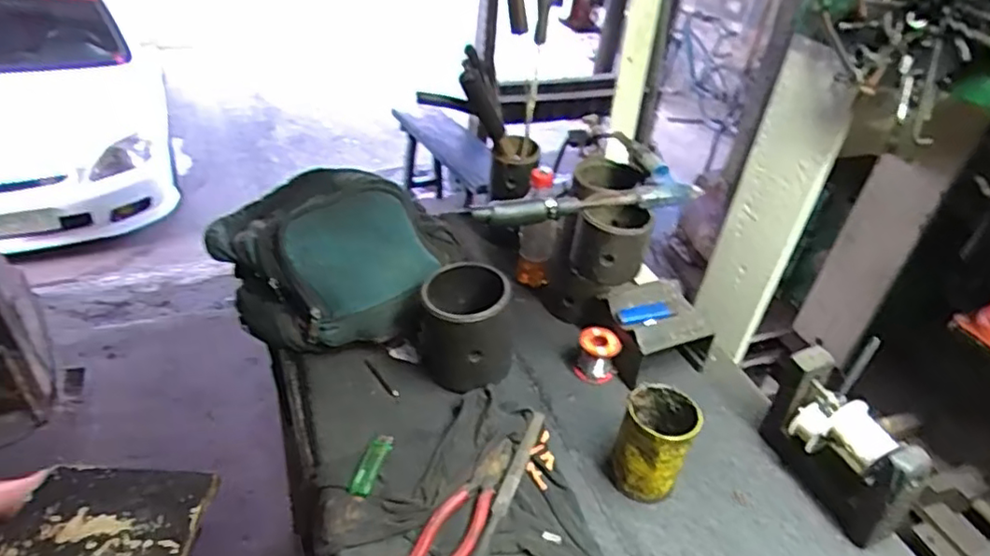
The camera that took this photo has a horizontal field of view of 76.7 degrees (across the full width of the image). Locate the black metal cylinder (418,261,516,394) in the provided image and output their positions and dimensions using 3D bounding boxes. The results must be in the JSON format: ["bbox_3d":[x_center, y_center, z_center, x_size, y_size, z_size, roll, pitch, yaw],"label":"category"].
[{"bbox_3d":[-0.033,0.067,0.801,0.113,0.136,0.111,4,37,-3],"label":"black metal cylinder"}]

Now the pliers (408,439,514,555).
[{"bbox_3d":[-0.031,0.245,0.661,0.053,0.012,0.194,22,40,20],"label":"pliers"}]

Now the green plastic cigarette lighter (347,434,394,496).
[{"bbox_3d":[-0.140,0.211,0.707,0.024,0.017,0.080,13,38,9],"label":"green plastic cigarette lighter"}]

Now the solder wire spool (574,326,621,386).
[{"bbox_3d":[0.135,0.104,0.833,0.055,0.060,0.042,18,39,15],"label":"solder wire spool"}]

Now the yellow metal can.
[{"bbox_3d":[0.173,0.184,0.689,0.072,0.115,0.079,4,37,-3],"label":"yellow metal can"}]

